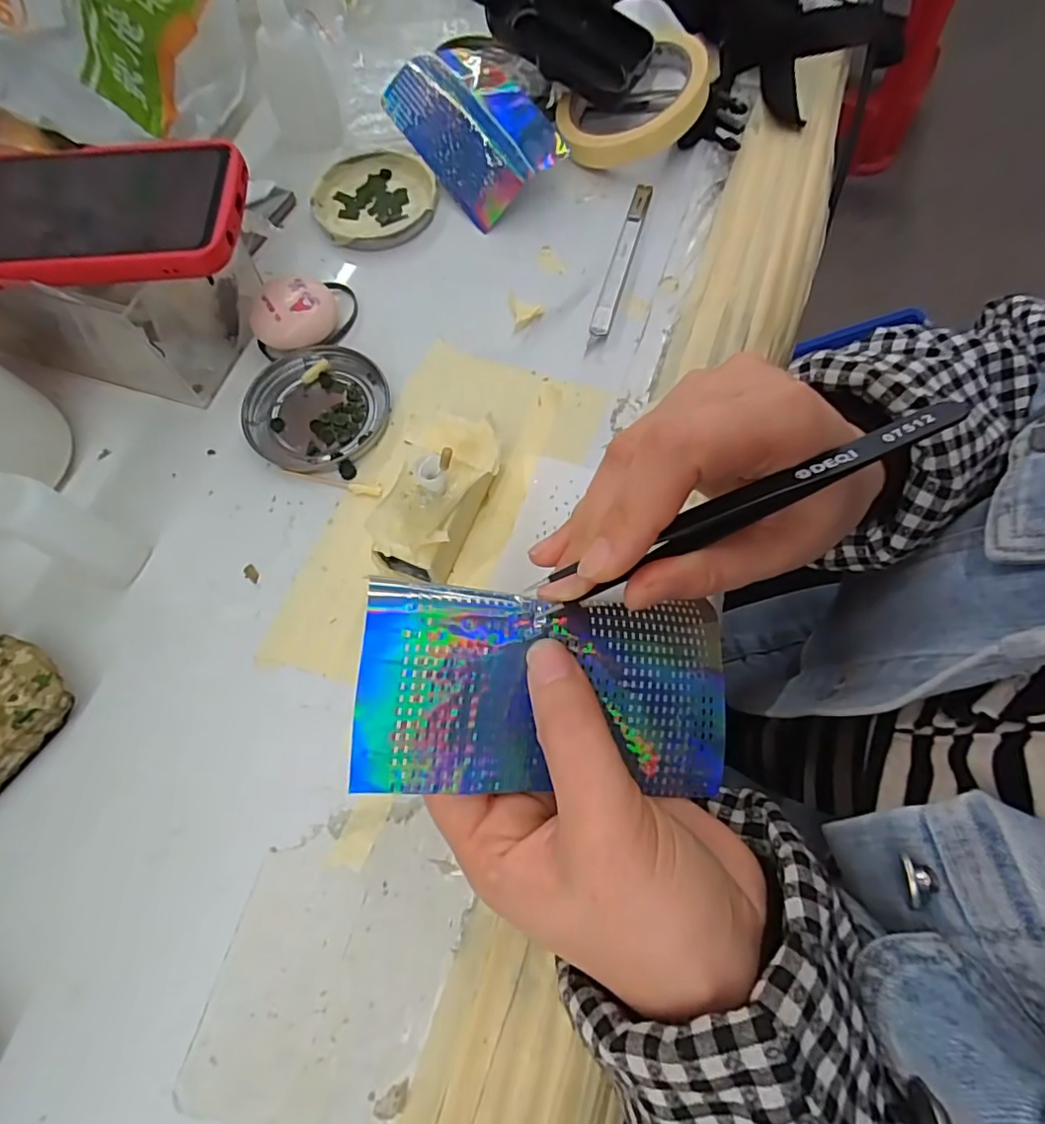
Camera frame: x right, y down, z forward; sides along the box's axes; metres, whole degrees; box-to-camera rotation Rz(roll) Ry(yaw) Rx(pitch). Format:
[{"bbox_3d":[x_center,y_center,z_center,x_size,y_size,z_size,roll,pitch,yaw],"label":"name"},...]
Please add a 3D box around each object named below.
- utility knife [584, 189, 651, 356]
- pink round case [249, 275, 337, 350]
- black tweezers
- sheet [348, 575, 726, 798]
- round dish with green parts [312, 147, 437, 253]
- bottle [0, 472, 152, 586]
[{"bbox_3d":[0.060,-0.184,0.355,0.011,0.005,0.139,15,70,7],"label":"utility knife"},{"bbox_3d":[-0.132,-0.143,0.335,0.047,0.023,0.039,-16,69,-5],"label":"pink round case"},{"bbox_3d":[0.062,-0.016,0.167,0.120,0.005,0.010,-25,70,8],"label":"black tweezers"},{"bbox_3d":[0.013,0.043,0.191,0.128,0.013,0.063,6,83,-19],"label":"sheet"},{"bbox_3d":[-0.098,-0.240,0.380,0.078,0.009,0.080,0,69,1],"label":"round dish with green parts"},{"bbox_3d":[-0.206,-0.014,0.259,0.022,0.081,0.025,24,71,10],"label":"bottle"}]

